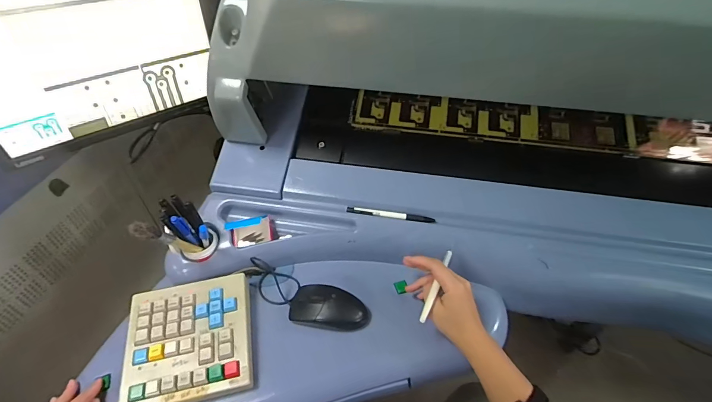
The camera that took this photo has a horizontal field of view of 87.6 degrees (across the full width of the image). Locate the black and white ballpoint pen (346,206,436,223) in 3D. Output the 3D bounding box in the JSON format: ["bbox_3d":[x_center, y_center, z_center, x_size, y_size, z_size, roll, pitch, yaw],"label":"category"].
[{"bbox_3d":[0.054,0.021,0.590,0.139,0.008,0.012,9,46,8],"label":"black and white ballpoint pen"}]

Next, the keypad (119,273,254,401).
[{"bbox_3d":[-0.226,0.183,0.503,0.158,0.031,0.167,-11,47,-11],"label":"keypad"}]

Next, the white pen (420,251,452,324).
[{"bbox_3d":[0.108,0.113,0.496,0.009,0.011,0.106,21,63,19],"label":"white pen"}]

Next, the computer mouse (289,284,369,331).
[{"bbox_3d":[-0.038,0.156,0.540,0.115,0.038,0.058,9,46,9],"label":"computer mouse"}]

